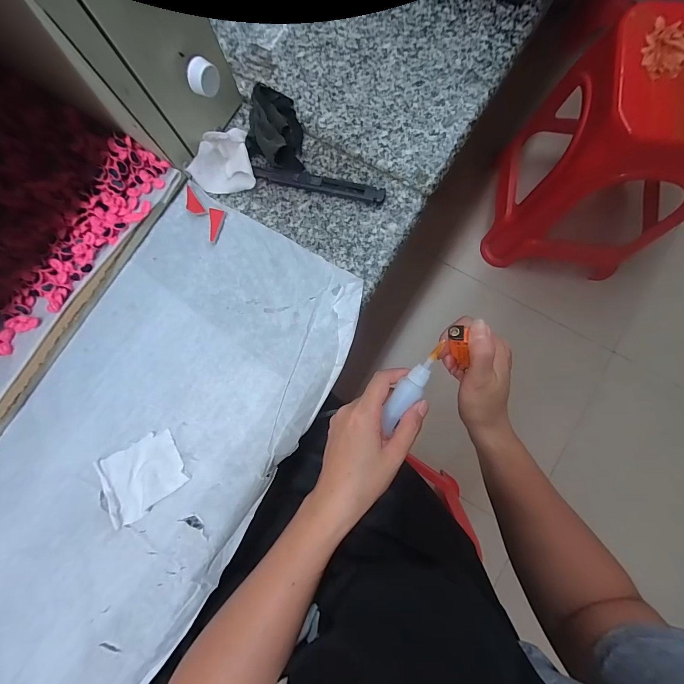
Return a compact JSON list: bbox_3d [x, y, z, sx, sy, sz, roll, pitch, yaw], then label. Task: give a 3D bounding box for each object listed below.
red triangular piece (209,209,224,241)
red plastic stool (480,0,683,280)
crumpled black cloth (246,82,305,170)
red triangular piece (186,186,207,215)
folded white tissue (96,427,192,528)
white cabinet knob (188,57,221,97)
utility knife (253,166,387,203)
[{"bbox_3d":[-0.127,-0.117,0.329,0.013,0.005,0.033,2,81,3],"label":"red triangular piece"},{"bbox_3d":[0.642,-0.430,0.804,0.413,0.499,0.332,8,83,4],"label":"red plastic stool"},{"bbox_3d":[-0.068,-0.216,0.332,0.052,0.027,0.090,-4,81,2],"label":"crumpled black cloth"},{"bbox_3d":[-0.154,-0.142,0.335,0.015,0.004,0.037,-35,82,-3],"label":"red triangular piece"},{"bbox_3d":[-0.179,0.121,0.296,0.074,0.006,0.061,-28,81,-2],"label":"folded white tissue"},{"bbox_3d":[-0.119,-0.227,0.281,0.015,0.023,0.027,30,85,7],"label":"white cabinet knob"},{"bbox_3d":[-0.023,-0.157,0.326,0.131,0.012,0.018,14,82,4],"label":"utility knife"}]

